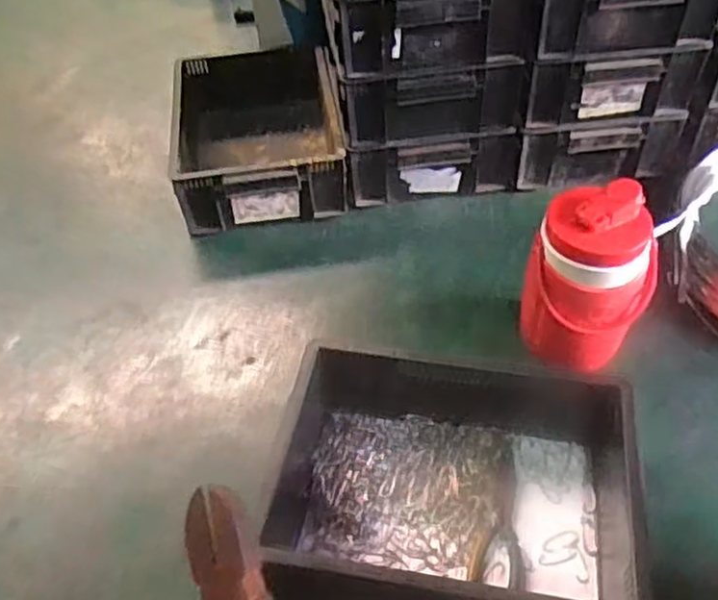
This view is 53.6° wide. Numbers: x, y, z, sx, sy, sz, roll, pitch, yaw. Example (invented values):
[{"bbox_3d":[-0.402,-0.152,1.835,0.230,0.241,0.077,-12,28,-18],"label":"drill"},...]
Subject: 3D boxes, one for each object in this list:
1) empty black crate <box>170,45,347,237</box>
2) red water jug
[{"bbox_3d":[-0.166,-0.268,1.157,0.253,0.119,0.345,-10,48,-7],"label":"empty black crate"},{"bbox_3d":[0.257,-0.014,0.802,0.140,0.209,0.104,14,49,15],"label":"red water jug"}]

